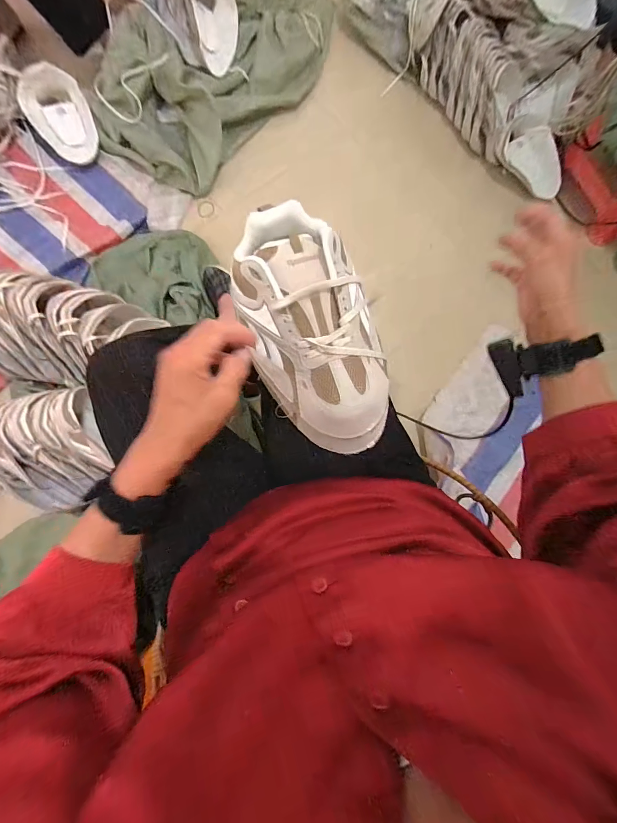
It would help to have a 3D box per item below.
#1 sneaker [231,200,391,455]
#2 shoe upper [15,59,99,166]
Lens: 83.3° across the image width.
[{"bbox_3d":[0.002,-0.094,0.411,0.147,0.097,0.286,-20,80,-4],"label":"sneaker"},{"bbox_3d":[-0.659,-0.790,0.931,0.157,0.089,0.226,-33,82,-8],"label":"shoe upper"}]

